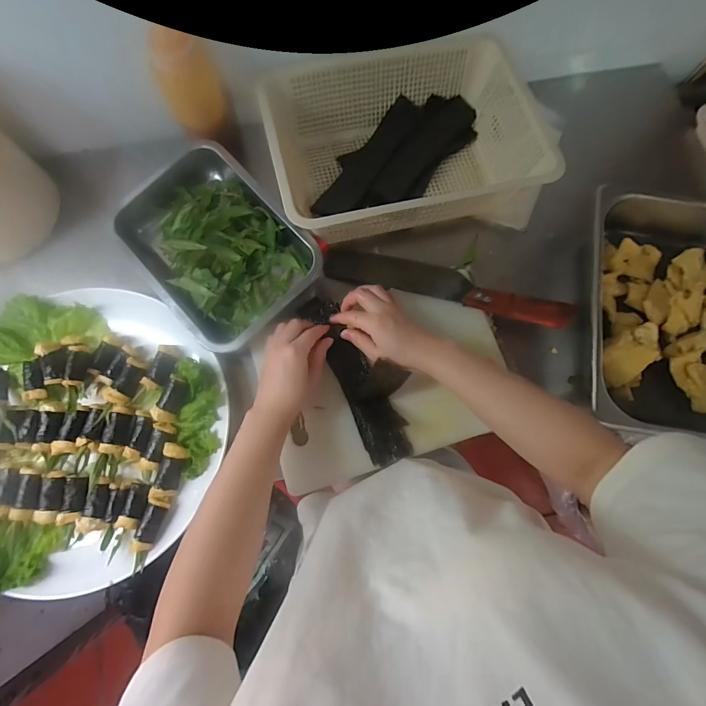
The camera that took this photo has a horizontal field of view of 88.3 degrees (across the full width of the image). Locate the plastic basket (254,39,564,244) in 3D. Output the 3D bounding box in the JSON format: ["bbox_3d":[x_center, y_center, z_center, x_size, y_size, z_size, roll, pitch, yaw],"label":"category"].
[{"bbox_3d":[0.061,-0.288,0.500,0.339,0.088,0.238,-12,77,-5],"label":"plastic basket"}]

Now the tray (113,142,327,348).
[{"bbox_3d":[-0.188,-0.148,0.499,0.192,0.064,0.271,-39,81,-10],"label":"tray"}]

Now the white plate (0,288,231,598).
[{"bbox_3d":[-0.322,0.091,0.440,0.330,0.042,0.335,1,76,-4],"label":"white plate"}]

